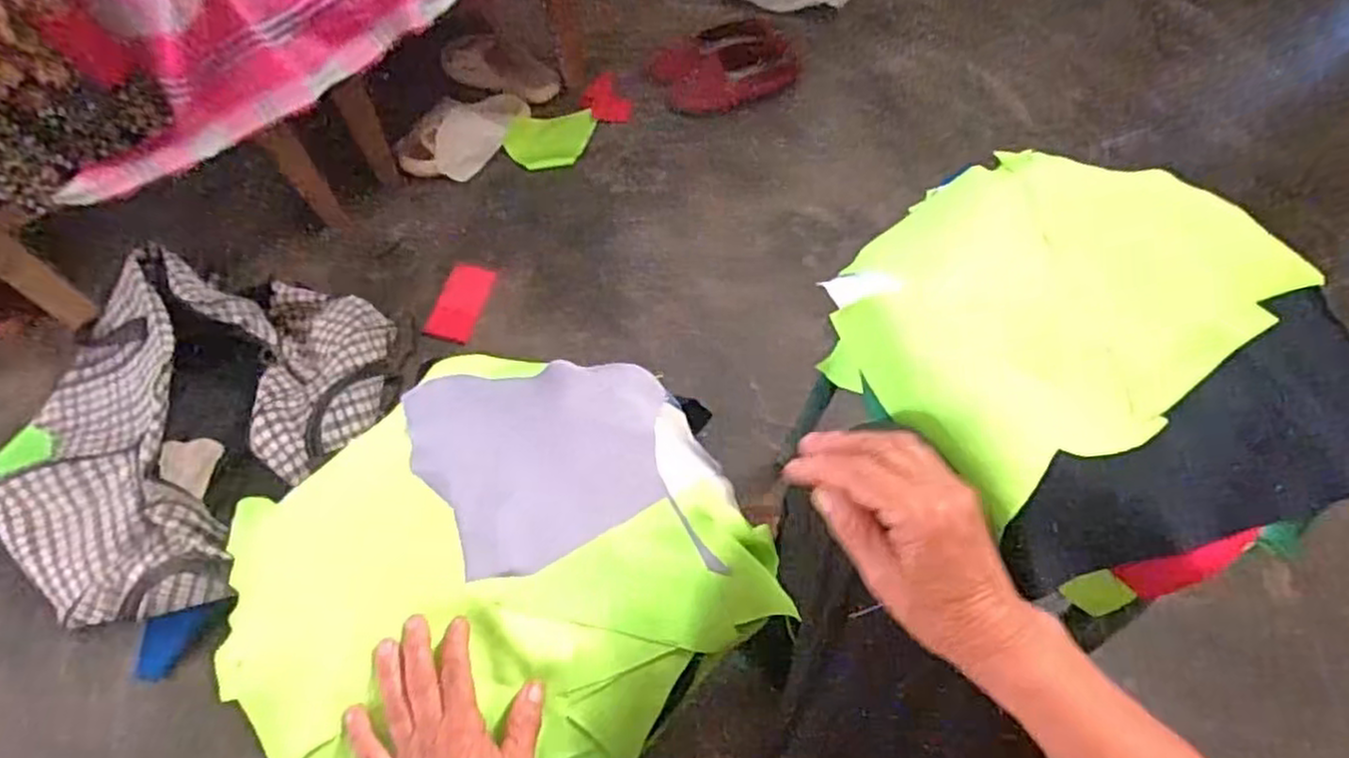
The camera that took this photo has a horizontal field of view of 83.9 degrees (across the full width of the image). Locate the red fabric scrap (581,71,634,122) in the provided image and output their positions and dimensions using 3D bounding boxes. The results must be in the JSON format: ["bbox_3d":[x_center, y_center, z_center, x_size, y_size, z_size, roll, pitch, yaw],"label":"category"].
[{"bbox_3d":[-0.118,-0.477,1.295,0.073,0.011,0.126,-26,64,-11],"label":"red fabric scrap"}]

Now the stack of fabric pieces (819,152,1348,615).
[{"bbox_3d":[0.303,-0.030,0.534,0.314,0.052,0.316,-31,65,-13],"label":"stack of fabric pieces"}]

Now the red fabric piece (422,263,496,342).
[{"bbox_3d":[-0.328,-0.117,1.156,0.077,0.007,0.126,15,71,11],"label":"red fabric piece"}]

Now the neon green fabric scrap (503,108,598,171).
[{"bbox_3d":[-0.207,-0.401,1.257,0.147,0.015,0.114,-7,61,-1],"label":"neon green fabric scrap"}]

